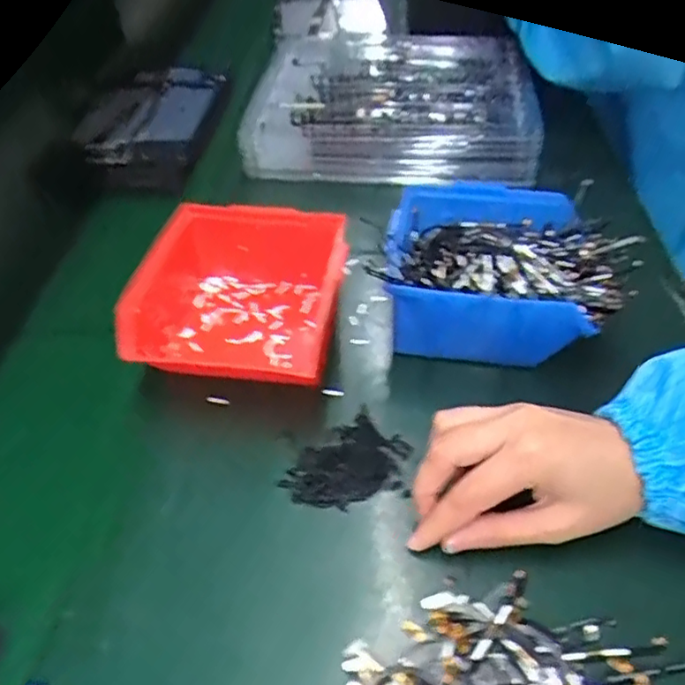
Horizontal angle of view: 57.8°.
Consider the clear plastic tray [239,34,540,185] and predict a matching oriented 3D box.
[{"bbox_3d":[0.047,-0.258,0.665,0.281,0.057,0.286,-2,45,1],"label":"clear plastic tray"}]

